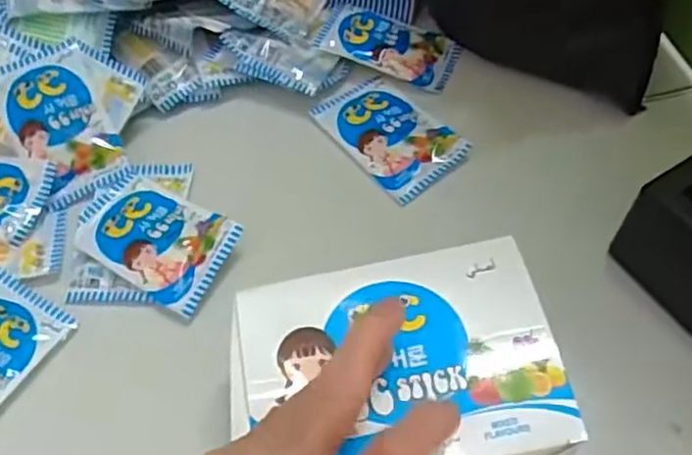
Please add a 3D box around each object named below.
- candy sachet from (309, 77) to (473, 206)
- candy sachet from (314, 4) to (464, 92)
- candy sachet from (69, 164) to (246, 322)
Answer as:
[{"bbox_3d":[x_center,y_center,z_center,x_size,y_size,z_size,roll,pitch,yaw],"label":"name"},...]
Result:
[{"bbox_3d":[0.030,-0.067,0.466,0.064,0.008,0.102,-35,63,-16],"label":"candy sachet"},{"bbox_3d":[0.033,-0.139,0.502,0.099,0.019,0.057,16,61,13],"label":"candy sachet"},{"bbox_3d":[-0.124,0.004,0.422,0.110,0.016,0.063,28,64,19],"label":"candy sachet"}]

